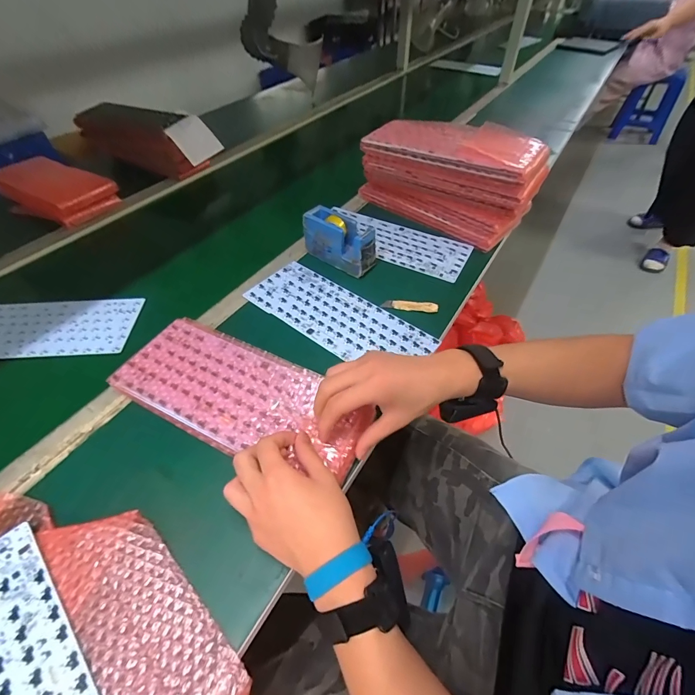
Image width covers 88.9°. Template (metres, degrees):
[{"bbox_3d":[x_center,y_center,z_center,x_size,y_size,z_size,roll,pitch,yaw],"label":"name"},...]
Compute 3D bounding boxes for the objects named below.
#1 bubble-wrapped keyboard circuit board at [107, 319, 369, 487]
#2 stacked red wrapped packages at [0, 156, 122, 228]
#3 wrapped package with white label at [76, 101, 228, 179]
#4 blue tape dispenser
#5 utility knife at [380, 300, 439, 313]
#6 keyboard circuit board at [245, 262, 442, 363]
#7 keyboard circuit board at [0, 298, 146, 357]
[{"bbox_3d":[-0.132,0.059,0.449,0.319,0.026,0.133,19,52,15],"label":"bubble-wrapped keyboard circuit board"},{"bbox_3d":[-0.659,-0.349,0.797,0.275,0.073,0.145,21,54,18],"label":"stacked red wrapped packages"},{"bbox_3d":[-0.488,-0.520,0.870,0.330,0.128,0.103,13,52,12],"label":"wrapped package with white label"},{"bbox_3d":[-0.014,-0.189,0.630,0.134,0.077,0.046,29,57,23],"label":"blue tape dispenser"},{"bbox_3d":[0.103,-0.069,0.579,0.090,0.008,0.018,3,50,3],"label":"utility knife"},{"bbox_3d":[-0.019,-0.051,0.566,0.300,0.008,0.118,31,57,24],"label":"keyboard circuit board"},{"bbox_3d":[-0.498,-0.030,0.560,0.309,0.006,0.117,-1,50,-1],"label":"keyboard circuit board"}]

